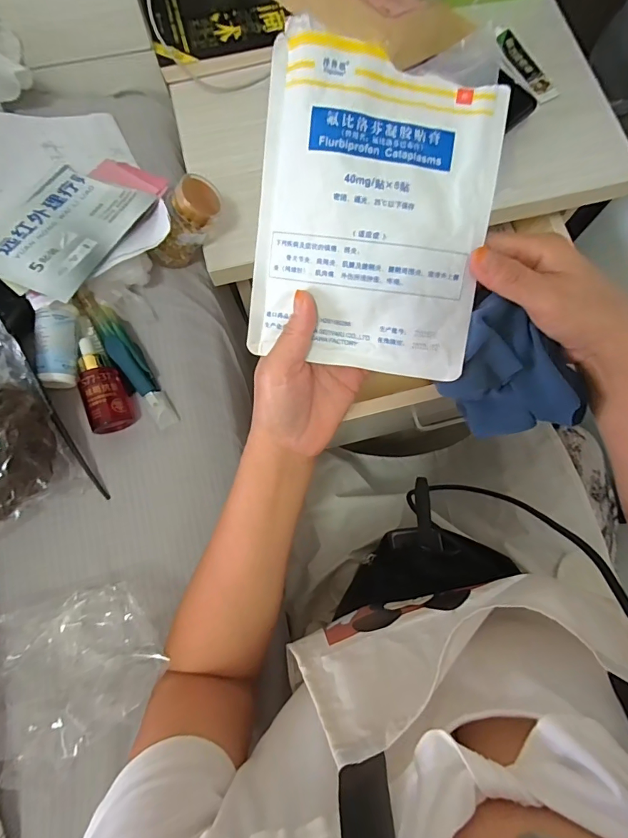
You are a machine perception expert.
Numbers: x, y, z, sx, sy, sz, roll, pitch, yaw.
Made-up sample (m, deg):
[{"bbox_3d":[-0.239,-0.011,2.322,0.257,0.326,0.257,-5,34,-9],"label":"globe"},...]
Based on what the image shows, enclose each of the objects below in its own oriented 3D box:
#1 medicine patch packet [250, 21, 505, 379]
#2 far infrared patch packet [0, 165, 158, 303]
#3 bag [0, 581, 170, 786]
[{"bbox_3d":[0.036,-0.125,0.261,0.143,0.015,0.183,7,105,2],"label":"medicine patch packet"},{"bbox_3d":[-0.230,-0.175,0.377,0.123,0.005,0.139,24,66,11],"label":"far infrared patch packet"},{"bbox_3d":[-0.184,0.194,0.316,0.134,0.021,0.110,-20,75,1],"label":"bag"}]

